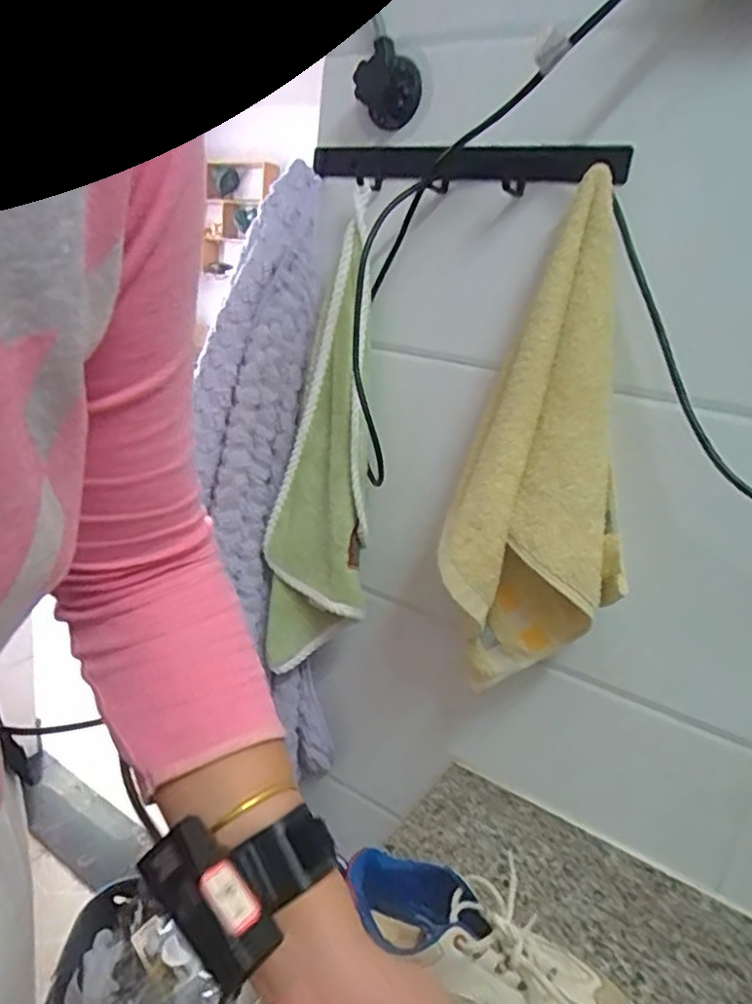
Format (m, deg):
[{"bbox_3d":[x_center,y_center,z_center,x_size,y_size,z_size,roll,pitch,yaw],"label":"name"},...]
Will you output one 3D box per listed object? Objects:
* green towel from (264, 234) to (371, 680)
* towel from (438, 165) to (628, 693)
[{"bbox_3d":[-0.059,-0.035,0.727,0.112,0.470,0.121,7,18,-3],"label":"green towel"},{"bbox_3d":[0.153,-0.036,0.584,0.155,0.419,0.114,11,18,9],"label":"towel"}]

